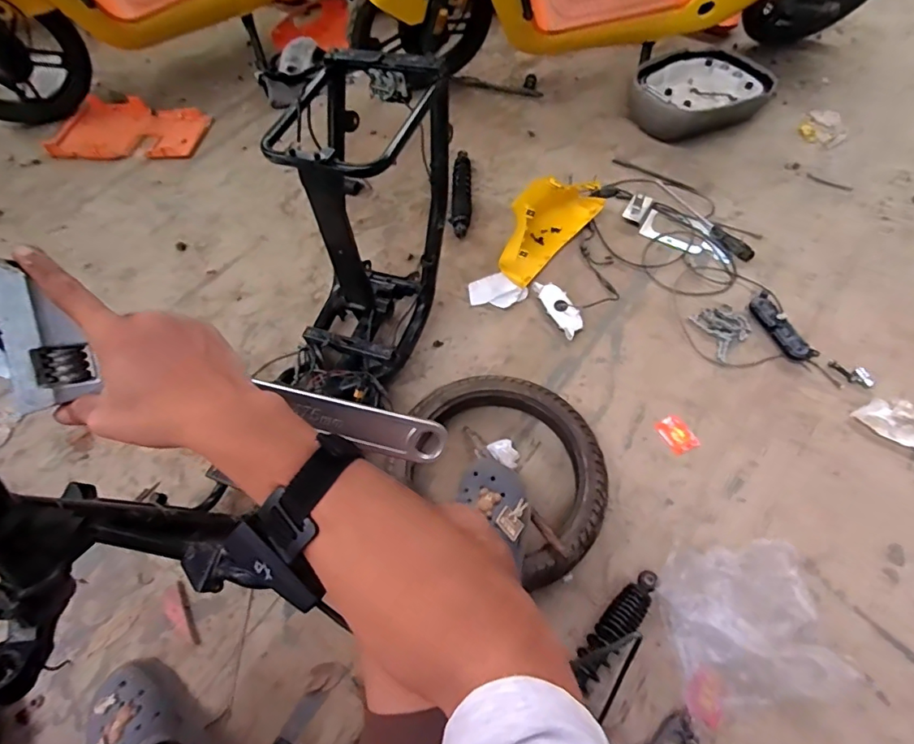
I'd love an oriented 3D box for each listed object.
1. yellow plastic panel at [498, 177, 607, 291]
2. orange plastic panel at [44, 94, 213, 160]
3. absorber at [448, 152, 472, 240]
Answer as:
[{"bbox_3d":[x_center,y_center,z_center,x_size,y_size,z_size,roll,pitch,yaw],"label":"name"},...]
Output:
[{"bbox_3d":[0.199,-0.342,1.127,0.128,0.121,0.314,37,69,21],"label":"yellow plastic panel"},{"bbox_3d":[-0.881,-0.658,1.374,0.348,0.034,0.258,0,58,-13],"label":"orange plastic panel"},{"bbox_3d":[0.012,-0.444,1.248,0.047,0.039,0.283,0,60,3],"label":"absorber"}]

